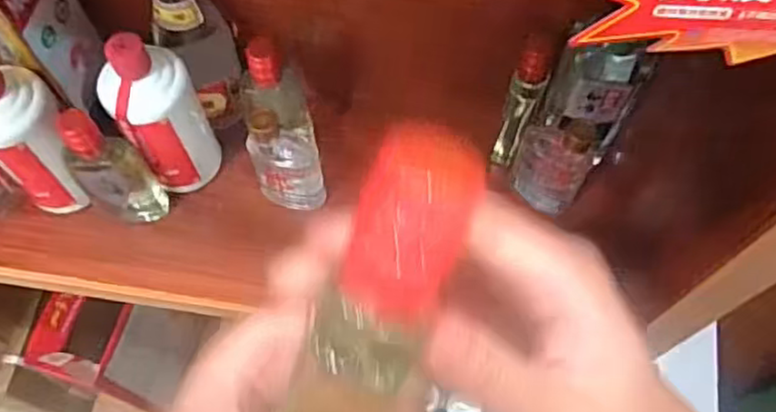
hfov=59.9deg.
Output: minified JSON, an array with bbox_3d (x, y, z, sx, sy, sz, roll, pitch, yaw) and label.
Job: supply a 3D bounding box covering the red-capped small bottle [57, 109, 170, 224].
[{"bbox_3d":[-0.245,-0.030,0.599,0.043,0.141,0.053,41,71,18],"label":"red-capped small bottle"}]

